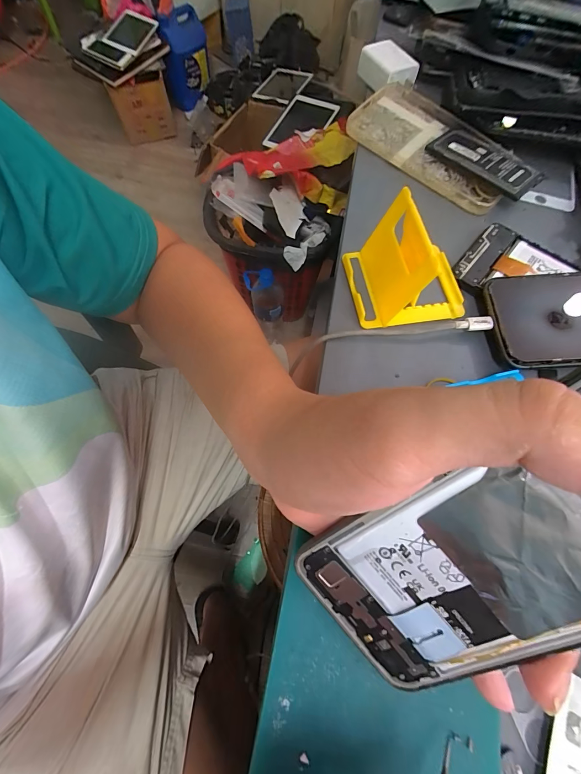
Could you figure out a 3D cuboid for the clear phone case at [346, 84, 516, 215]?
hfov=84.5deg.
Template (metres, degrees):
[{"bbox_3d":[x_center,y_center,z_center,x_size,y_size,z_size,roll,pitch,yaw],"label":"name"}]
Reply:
[{"bbox_3d":[0.136,-0.228,0.298,0.154,0.011,0.085,39,81,11],"label":"clear phone case"}]

